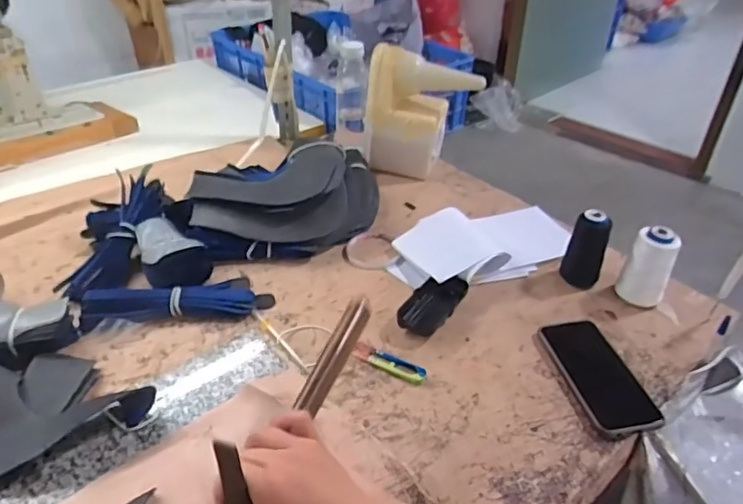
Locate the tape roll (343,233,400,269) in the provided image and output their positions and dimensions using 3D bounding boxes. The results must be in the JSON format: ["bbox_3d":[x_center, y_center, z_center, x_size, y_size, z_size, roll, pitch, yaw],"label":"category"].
[{"bbox_3d":[-0.004,-0.006,0.801,0.074,0.013,0.087,-9,38,-14],"label":"tape roll"}]

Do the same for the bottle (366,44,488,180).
[{"bbox_3d":[0.085,-0.230,0.940,0.185,0.197,0.068,5,37,4],"label":"bottle"}]

